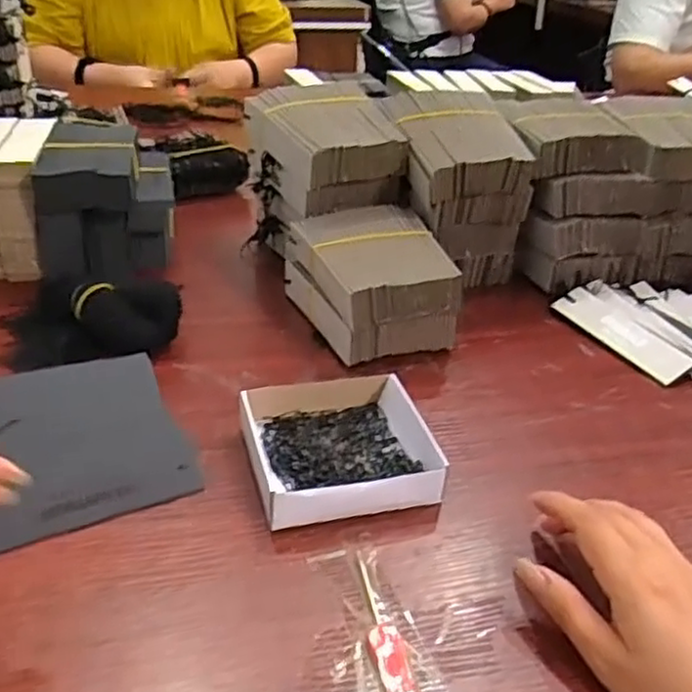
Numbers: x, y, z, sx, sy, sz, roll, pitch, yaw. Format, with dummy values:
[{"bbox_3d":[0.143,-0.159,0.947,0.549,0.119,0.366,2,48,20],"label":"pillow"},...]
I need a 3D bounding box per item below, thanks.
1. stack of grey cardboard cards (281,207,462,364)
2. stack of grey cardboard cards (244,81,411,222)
[{"bbox_3d":[0.021,-0.055,0.569,0.104,0.071,0.139,-10,37,-23],"label":"stack of grey cardboard cards"},{"bbox_3d":[-0.018,-0.175,0.631,0.108,0.078,0.128,-12,36,-24],"label":"stack of grey cardboard cards"}]

